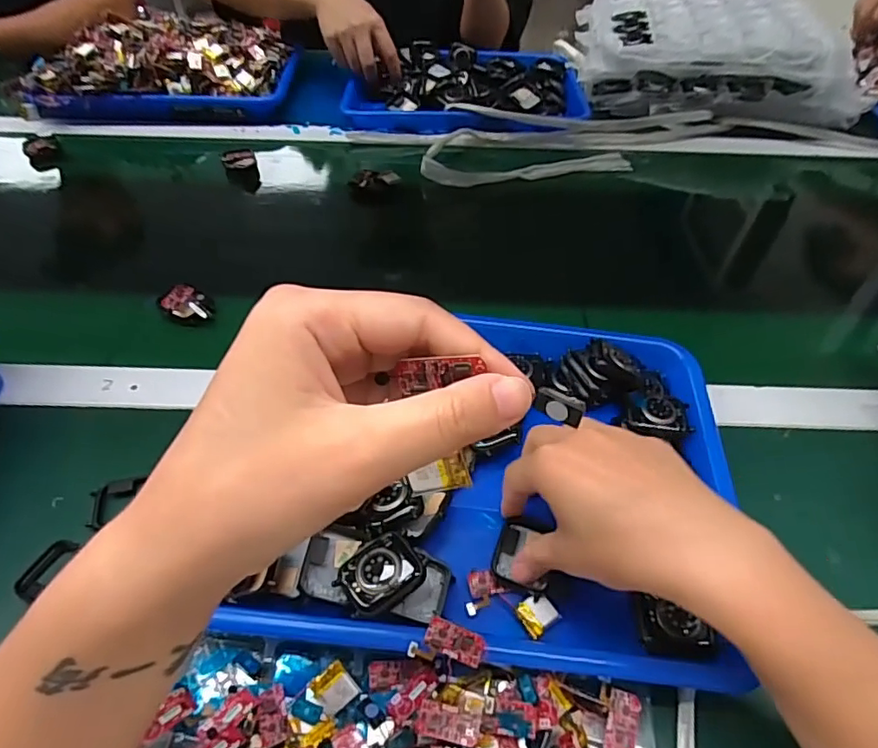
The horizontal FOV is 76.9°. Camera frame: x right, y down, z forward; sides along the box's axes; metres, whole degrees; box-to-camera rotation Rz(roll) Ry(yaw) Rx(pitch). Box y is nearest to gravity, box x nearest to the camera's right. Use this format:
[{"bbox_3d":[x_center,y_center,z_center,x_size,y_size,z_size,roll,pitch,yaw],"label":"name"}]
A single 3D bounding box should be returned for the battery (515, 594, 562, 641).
[{"bbox_3d":[0.055,0.132,0.307,0.021,0.004,0.019,-29,55,-25],"label":"battery"}]

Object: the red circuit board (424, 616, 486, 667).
[{"bbox_3d":[0.008,0.132,0.272,0.029,0.004,0.014,17,71,18],"label":"red circuit board"}]

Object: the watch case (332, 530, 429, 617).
[{"bbox_3d":[-0.032,0.108,0.299,0.042,0.013,0.036,-25,54,-23],"label":"watch case"}]

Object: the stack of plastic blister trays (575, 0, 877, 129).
[{"bbox_3d":[0.380,-0.456,0.775,0.345,0.093,0.270,5,48,2],"label":"stack of plastic blister trays"}]

